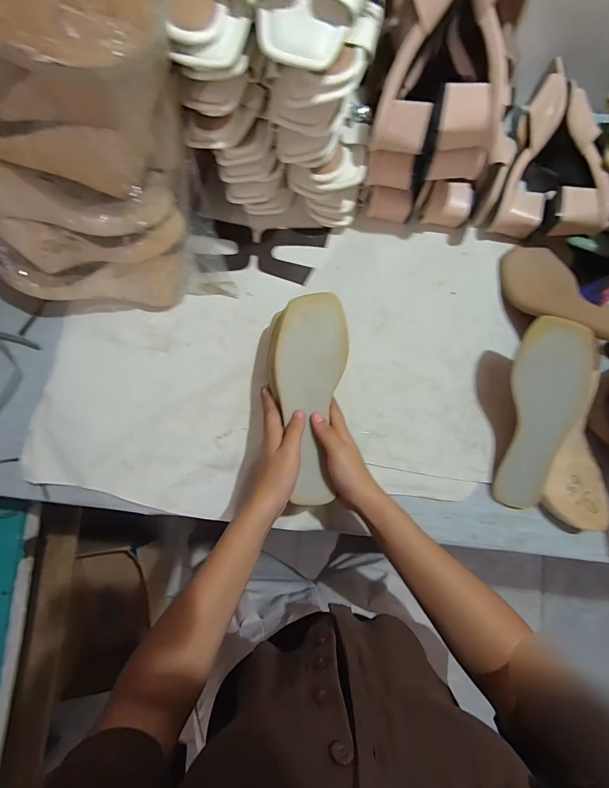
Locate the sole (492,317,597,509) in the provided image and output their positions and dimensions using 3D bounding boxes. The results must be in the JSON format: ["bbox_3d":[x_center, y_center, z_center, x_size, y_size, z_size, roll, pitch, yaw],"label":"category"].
[{"bbox_3d":[0.302,0.030,0.460,0.083,0.034,0.239,3,106,-2],"label":"sole"}]

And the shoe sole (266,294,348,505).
[{"bbox_3d":[0.005,0.003,0.424,0.090,0.017,0.236,-1,84,-2],"label":"shoe sole"}]

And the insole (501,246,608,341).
[{"bbox_3d":[0.351,-0.131,0.484,0.077,0.045,0.228,-31,53,-4],"label":"insole"}]

